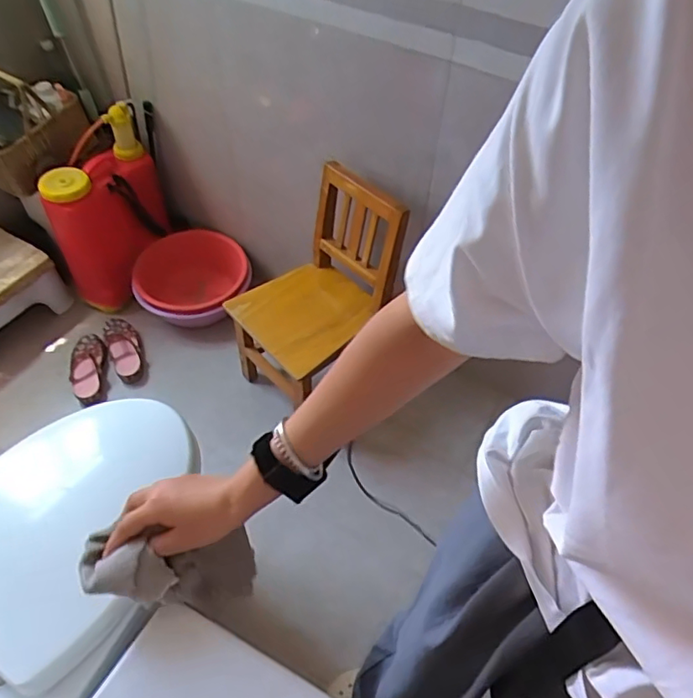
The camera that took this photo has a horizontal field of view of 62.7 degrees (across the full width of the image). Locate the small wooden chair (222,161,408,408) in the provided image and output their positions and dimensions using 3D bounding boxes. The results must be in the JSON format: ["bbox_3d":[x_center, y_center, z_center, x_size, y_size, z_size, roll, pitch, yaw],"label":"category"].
[{"bbox_3d":[-0.084,-0.111,1.440,0.348,0.548,0.295,-35,60,-27],"label":"small wooden chair"}]

